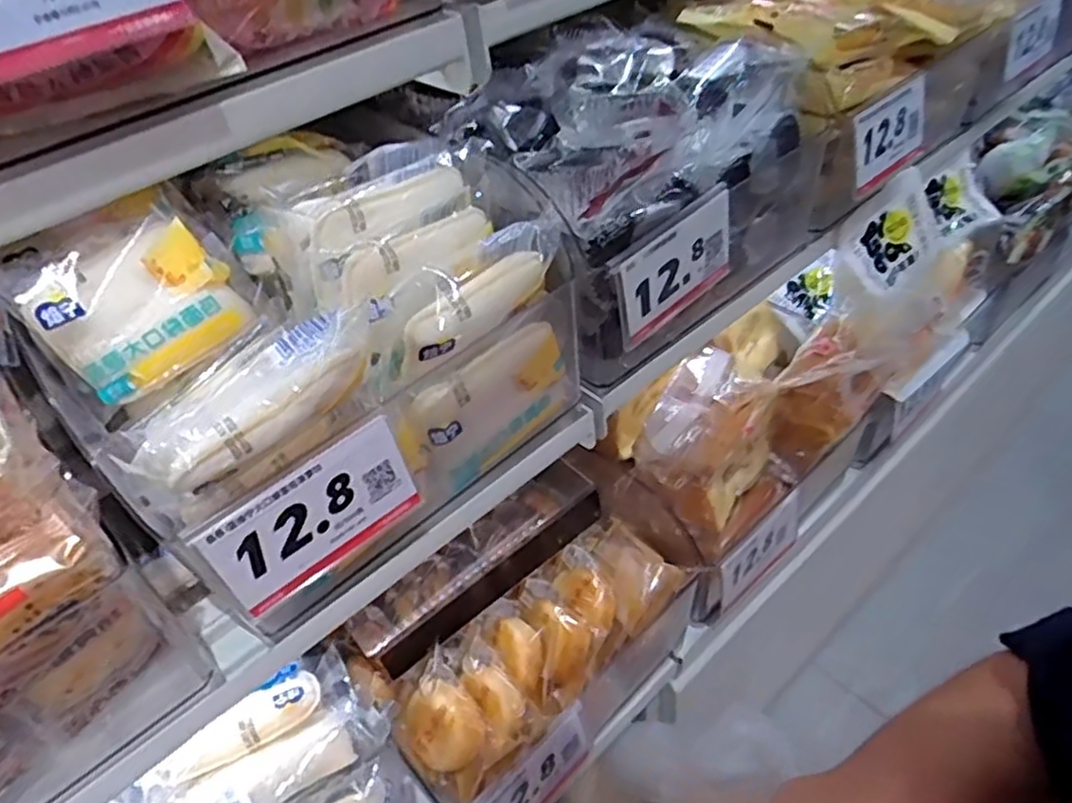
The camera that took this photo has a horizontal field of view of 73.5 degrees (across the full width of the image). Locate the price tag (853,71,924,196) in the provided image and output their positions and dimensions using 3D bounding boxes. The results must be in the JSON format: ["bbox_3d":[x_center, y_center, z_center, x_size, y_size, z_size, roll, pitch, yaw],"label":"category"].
[{"bbox_3d":[0.274,-0.203,0.552,0.087,0.065,0.011,-33,36,-22],"label":"price tag"}]

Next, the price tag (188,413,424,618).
[{"bbox_3d":[-0.102,0.053,0.335,0.096,0.059,0.010,-34,50,-25],"label":"price tag"}]

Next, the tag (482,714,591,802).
[{"bbox_3d":[-0.001,0.251,0.467,0.094,0.051,0.010,-38,30,-26],"label":"tag"}]

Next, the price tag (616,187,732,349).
[{"bbox_3d":[0.089,-0.082,0.446,0.098,0.063,0.005,-39,47,-20],"label":"price tag"}]

